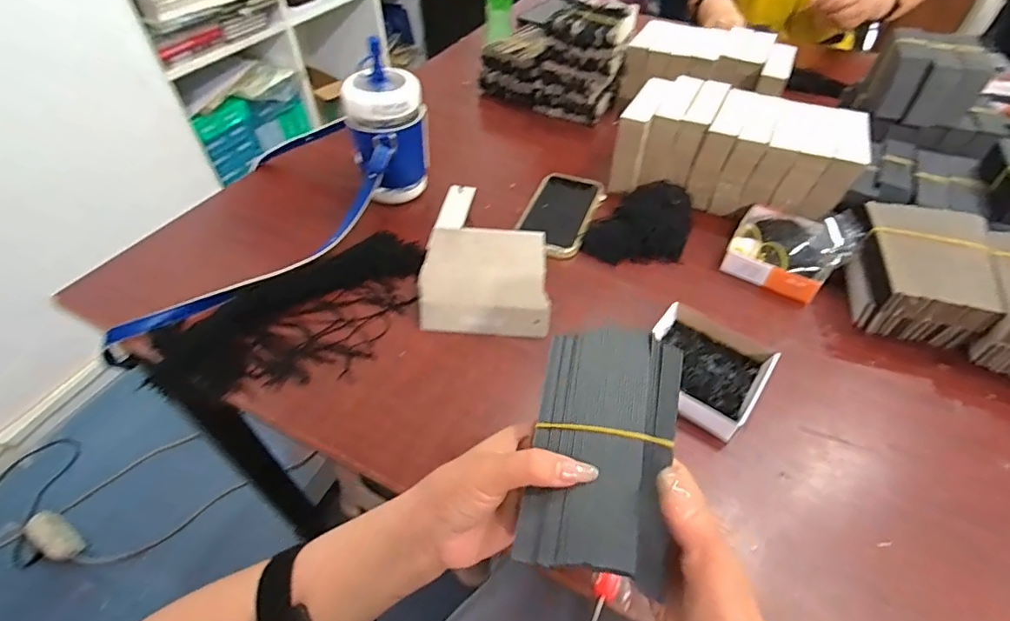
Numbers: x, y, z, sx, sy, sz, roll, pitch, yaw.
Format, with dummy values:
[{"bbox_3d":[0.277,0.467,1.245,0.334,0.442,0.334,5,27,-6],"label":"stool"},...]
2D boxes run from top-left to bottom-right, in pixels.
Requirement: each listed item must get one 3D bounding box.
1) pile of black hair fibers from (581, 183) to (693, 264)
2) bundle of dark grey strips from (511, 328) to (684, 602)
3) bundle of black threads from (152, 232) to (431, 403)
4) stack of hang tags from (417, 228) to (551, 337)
[{"bbox_3d":[0.161,-0.106,0.583,0.135,0.066,0.077,0,48,1],"label":"pile of black hair fibers"},{"bbox_3d":[0.054,0.072,0.262,0.074,0.050,0.120,10,49,9],"label":"bundle of dark grey strips"},{"bbox_3d":[-0.201,0.010,0.503,0.273,0.027,0.141,-30,54,-23],"label":"bundle of black threads"},{"bbox_3d":[-0.020,-0.035,0.525,0.129,0.030,0.136,2,48,3],"label":"stack of hang tags"}]

